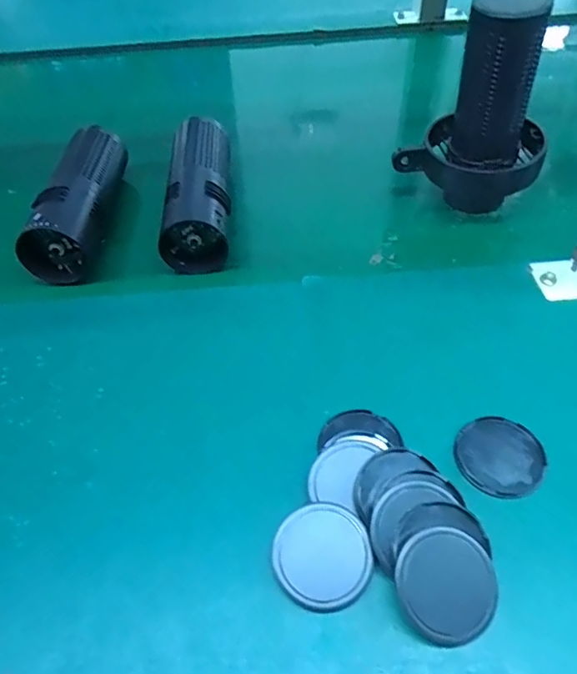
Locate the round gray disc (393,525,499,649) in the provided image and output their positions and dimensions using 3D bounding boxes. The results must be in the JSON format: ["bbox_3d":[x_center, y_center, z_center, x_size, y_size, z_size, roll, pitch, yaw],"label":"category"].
[{"bbox_3d":[0.077,0.121,0.263,0.049,0.004,0.050,2,73,-5],"label":"round gray disc"}]

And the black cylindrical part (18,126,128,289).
[{"bbox_3d":[-0.183,-0.125,0.480,0.050,0.059,0.165,2,50,5],"label":"black cylindrical part"}]

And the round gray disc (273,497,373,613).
[{"bbox_3d":[0.018,0.113,0.277,0.050,0.005,0.050,0,63,-1],"label":"round gray disc"}]

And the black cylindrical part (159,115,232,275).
[{"bbox_3d":[-0.077,-0.131,0.476,0.051,0.054,0.166,-2,50,1],"label":"black cylindrical part"}]

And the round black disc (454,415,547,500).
[{"bbox_3d":[0.123,0.070,0.315,0.050,0.006,0.048,-1,50,2],"label":"round black disc"}]

